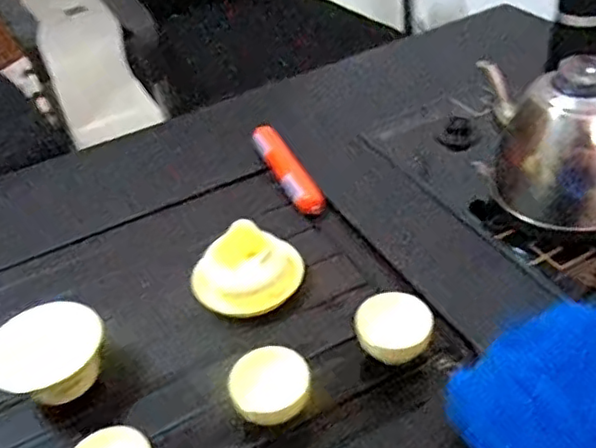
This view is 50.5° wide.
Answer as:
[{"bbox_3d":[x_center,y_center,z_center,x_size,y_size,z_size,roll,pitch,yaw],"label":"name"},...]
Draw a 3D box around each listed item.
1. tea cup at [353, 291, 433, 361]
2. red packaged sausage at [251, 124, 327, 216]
[{"bbox_3d":[0.080,0.093,0.530,0.060,0.043,0.056,-4,40,4],"label":"tea cup"},{"bbox_3d":[-0.015,-0.067,0.746,0.033,0.035,0.156,-21,42,-16],"label":"red packaged sausage"}]

